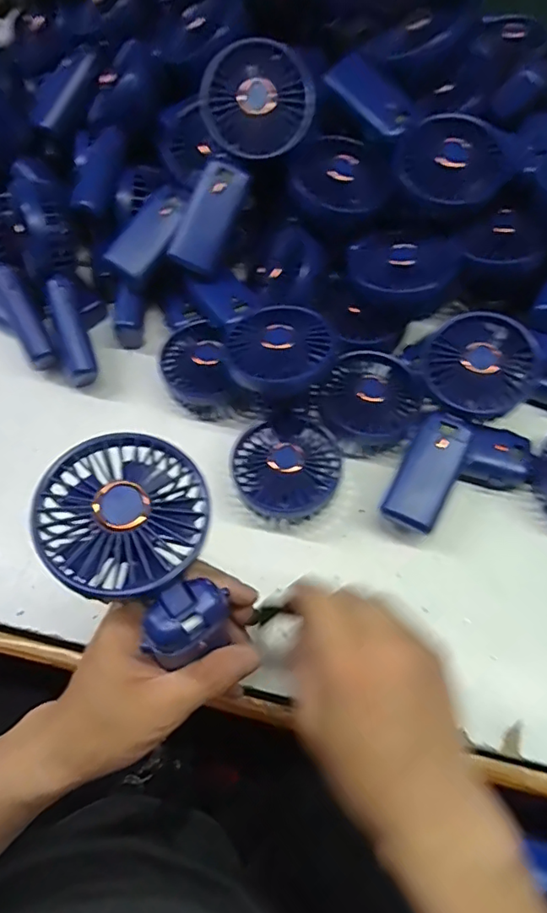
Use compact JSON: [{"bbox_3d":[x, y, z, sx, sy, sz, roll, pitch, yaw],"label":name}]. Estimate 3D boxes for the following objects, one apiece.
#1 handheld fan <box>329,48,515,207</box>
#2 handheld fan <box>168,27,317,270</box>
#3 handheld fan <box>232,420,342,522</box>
[{"bbox_3d":[0.119,-0.278,0.460,0.087,0.037,0.189,-27,66,-10],"label":"handheld fan"},{"bbox_3d":[-0.036,-0.242,0.441,0.077,0.037,0.182,32,104,17],"label":"handheld fan"},{"bbox_3d":[0.011,0.010,0.434,0.082,0.052,0.079,-1,64,2],"label":"handheld fan"}]

